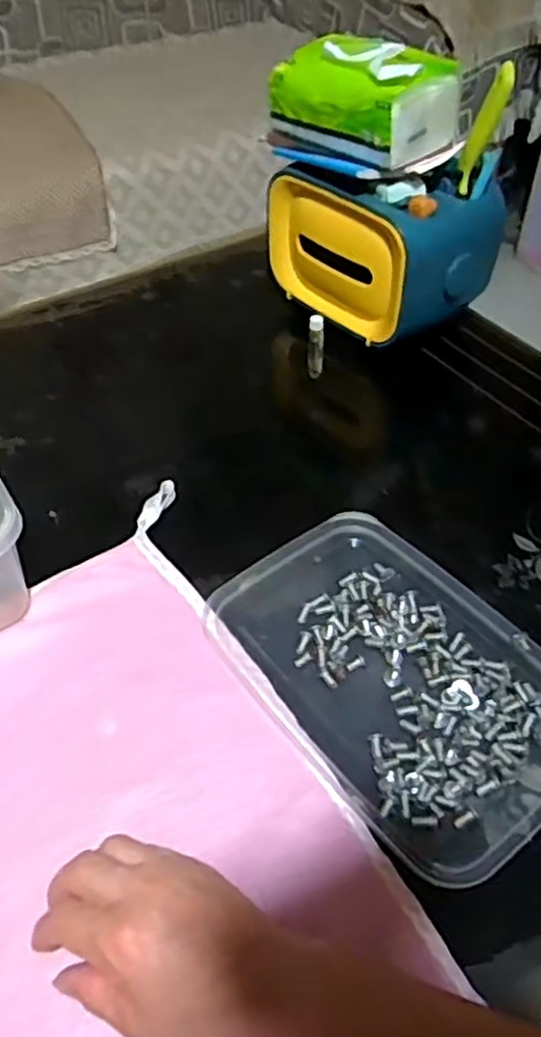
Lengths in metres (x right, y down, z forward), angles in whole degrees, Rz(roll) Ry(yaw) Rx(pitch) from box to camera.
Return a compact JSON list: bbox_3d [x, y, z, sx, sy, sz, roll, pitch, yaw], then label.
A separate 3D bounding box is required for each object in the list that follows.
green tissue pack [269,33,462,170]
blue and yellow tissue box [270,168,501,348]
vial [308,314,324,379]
[{"bbox_3d":[0.079,-0.370,0.624,0.091,0.072,0.151,-36,57,-29],"label":"green tissue pack"},{"bbox_3d":[0.106,-0.280,0.713,0.136,0.118,0.192,-32,55,-27],"label":"blue and yellow tissue box"},{"bbox_3d":[0.044,-0.165,0.681,0.014,0.061,0.018,0,47,-1],"label":"vial"}]

